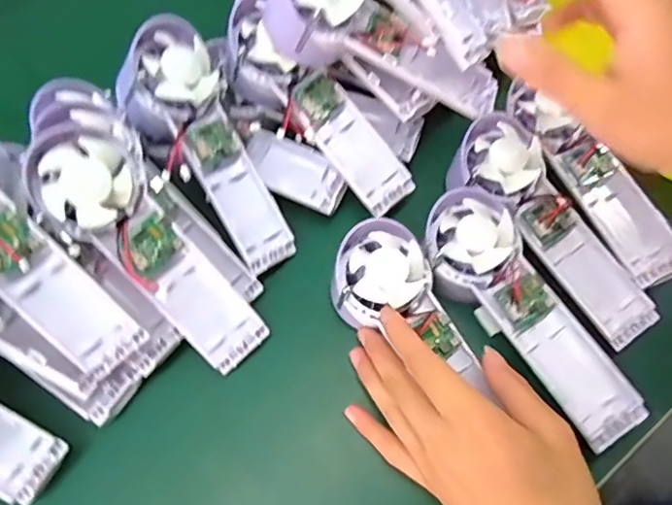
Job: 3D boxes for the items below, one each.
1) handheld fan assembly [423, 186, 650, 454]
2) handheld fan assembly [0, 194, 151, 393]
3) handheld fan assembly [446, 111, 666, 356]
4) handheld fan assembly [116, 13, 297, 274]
[{"bbox_3d":[0.120,0.036,0.348,0.062,0.031,0.174,-31,68,-11],"label":"handheld fan assembly"},{"bbox_3d":[-0.183,0.000,0.309,0.057,0.178,0.031,-44,27,-16],"label":"handheld fan assembly"},{"bbox_3d":[0.149,-0.018,0.384,0.066,0.031,0.175,-36,85,-13],"label":"handheld fan assembly"},{"bbox_3d":[-0.089,-0.071,0.388,0.066,0.047,0.176,-33,101,-12],"label":"handheld fan assembly"}]

